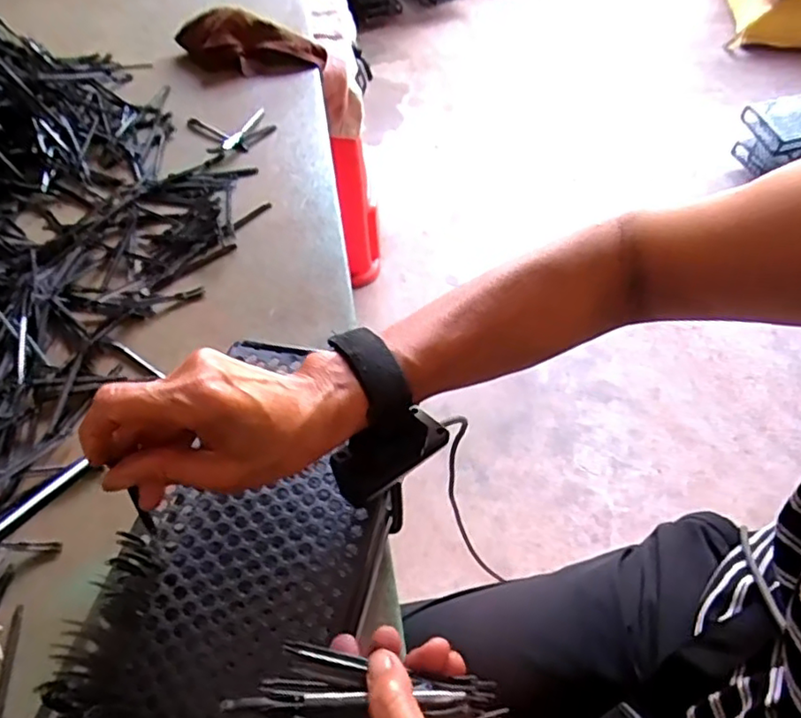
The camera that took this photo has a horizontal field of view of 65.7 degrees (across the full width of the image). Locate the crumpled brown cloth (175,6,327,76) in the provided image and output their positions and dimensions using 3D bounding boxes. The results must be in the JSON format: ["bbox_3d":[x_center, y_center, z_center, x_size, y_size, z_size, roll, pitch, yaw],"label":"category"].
[{"bbox_3d":[-0.195,-0.409,0.796,0.192,0.052,0.067,5,54,2],"label":"crumpled brown cloth"}]

